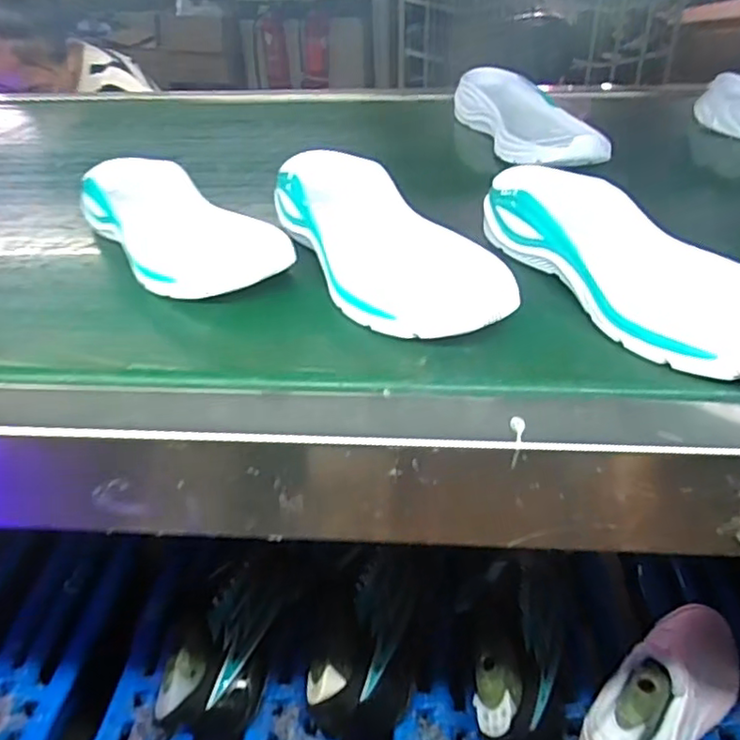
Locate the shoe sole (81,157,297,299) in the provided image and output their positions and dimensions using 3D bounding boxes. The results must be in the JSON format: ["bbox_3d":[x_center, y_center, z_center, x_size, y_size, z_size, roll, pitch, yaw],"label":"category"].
[{"bbox_3d":[-0.150,-0.108,0.484,0.085,0.036,0.207,-25,49,-38],"label":"shoe sole"}]

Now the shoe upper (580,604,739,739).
[{"bbox_3d":[0.268,0.278,0.566,0.076,0.086,0.243,21,35,40],"label":"shoe upper"}]

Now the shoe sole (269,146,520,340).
[{"bbox_3d":[0.003,-0.090,0.447,0.090,0.038,0.234,-16,46,-26],"label":"shoe sole"}]

